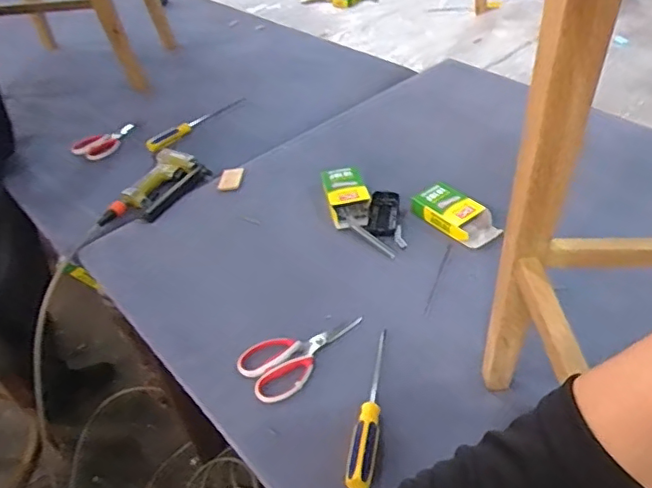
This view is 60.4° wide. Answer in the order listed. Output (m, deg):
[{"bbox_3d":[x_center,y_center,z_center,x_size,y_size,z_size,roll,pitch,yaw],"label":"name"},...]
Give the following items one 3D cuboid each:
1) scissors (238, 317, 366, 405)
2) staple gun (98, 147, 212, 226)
[{"bbox_3d":[-0.031,0.152,0.820,0.191,0.010,0.098,-28,46,-23],"label":"scissors"},{"bbox_3d":[-0.356,-0.109,1.155,0.127,0.057,0.238,22,48,28],"label":"staple gun"}]

